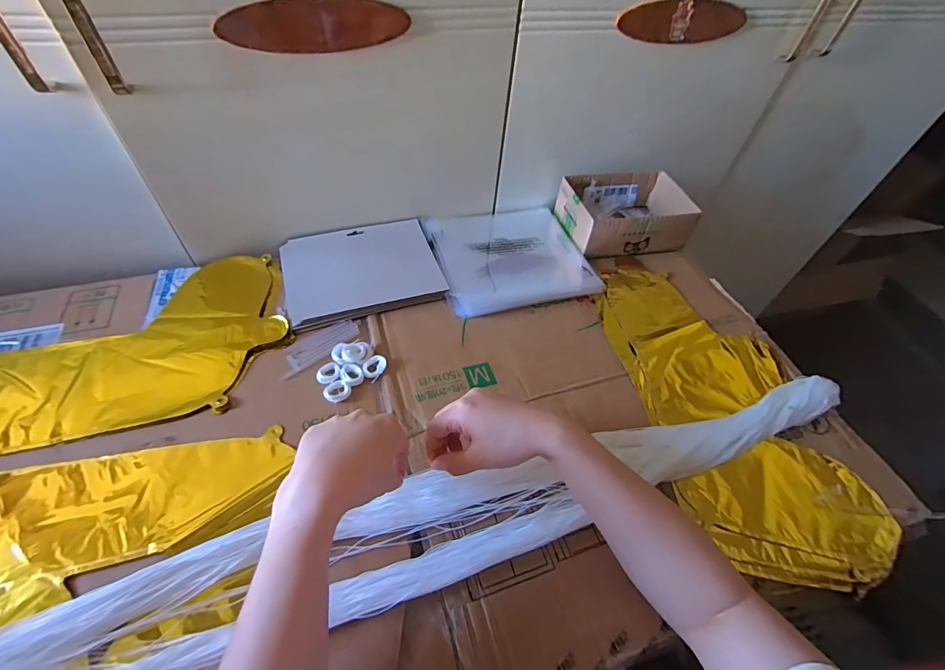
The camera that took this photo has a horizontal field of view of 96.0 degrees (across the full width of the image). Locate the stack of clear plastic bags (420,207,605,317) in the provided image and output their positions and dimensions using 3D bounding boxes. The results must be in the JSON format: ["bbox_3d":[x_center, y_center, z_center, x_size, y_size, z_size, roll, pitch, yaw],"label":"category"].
[{"bbox_3d":[0.053,-0.127,0.645,0.220,0.019,0.216,-10,54,-13],"label":"stack of clear plastic bags"}]

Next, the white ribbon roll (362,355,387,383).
[{"bbox_3d":[-0.115,0.038,0.499,0.024,0.011,0.029,28,53,17],"label":"white ribbon roll"}]

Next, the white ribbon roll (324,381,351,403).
[{"bbox_3d":[-0.149,0.063,0.470,0.028,0.012,0.022,-22,55,-22],"label":"white ribbon roll"}]

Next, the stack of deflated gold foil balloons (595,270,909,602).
[{"bbox_3d":[0.302,0.074,0.524,0.212,0.049,0.414,-8,53,-11],"label":"stack of deflated gold foil balloons"}]

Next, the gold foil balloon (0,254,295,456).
[{"bbox_3d":[-0.424,0.019,0.481,0.403,0.010,0.225,-15,53,-17],"label":"gold foil balloon"}]

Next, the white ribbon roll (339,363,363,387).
[{"bbox_3d":[-0.138,0.045,0.487,0.024,0.008,0.027,-16,53,-18],"label":"white ribbon roll"}]

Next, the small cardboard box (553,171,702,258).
[{"bbox_3d":[0.238,-0.193,0.680,0.187,0.070,0.141,-7,53,-10],"label":"small cardboard box"}]

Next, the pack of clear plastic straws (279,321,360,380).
[{"bbox_3d":[-0.184,0.014,0.510,0.034,0.004,0.106,38,56,24],"label":"pack of clear plastic straws"}]

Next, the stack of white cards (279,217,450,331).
[{"bbox_3d":[-0.153,-0.093,0.594,0.205,0.017,0.162,-14,53,-16],"label":"stack of white cards"}]

